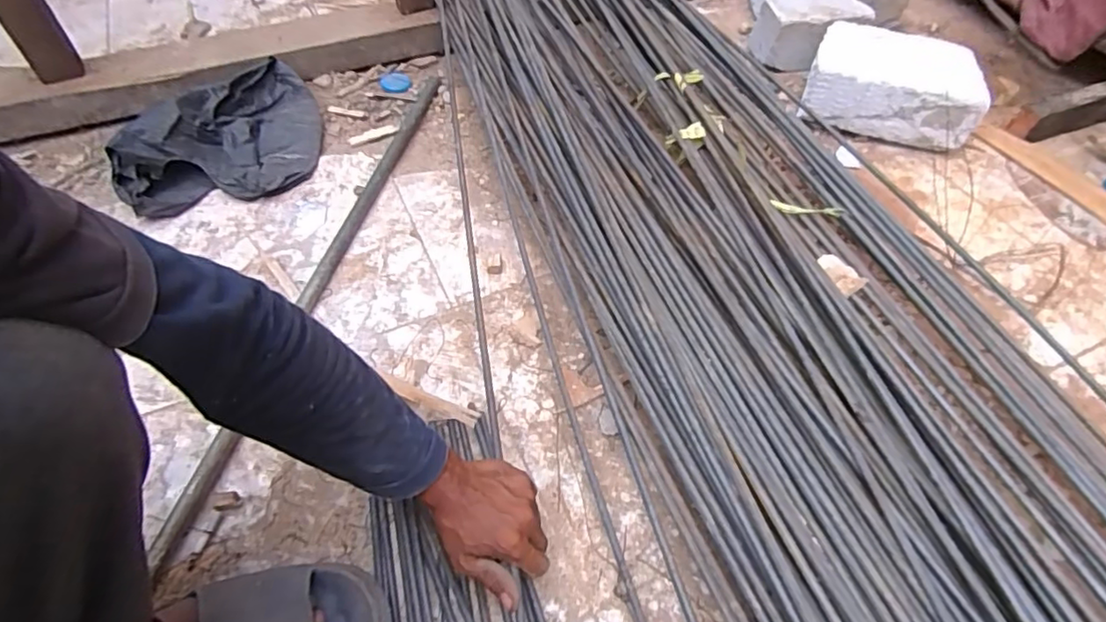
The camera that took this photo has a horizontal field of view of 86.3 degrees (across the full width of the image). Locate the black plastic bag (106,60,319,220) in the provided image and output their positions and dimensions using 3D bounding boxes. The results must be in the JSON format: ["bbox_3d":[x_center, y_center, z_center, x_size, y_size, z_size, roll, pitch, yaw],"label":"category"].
[{"bbox_3d":[-0.519,-0.290,0.931,0.271,0.095,0.285,-14,53,-10],"label":"black plastic bag"}]

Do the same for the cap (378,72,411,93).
[{"bbox_3d":[-0.299,-0.433,1.119,0.057,0.006,0.069,-14,53,-10],"label":"cap"}]

